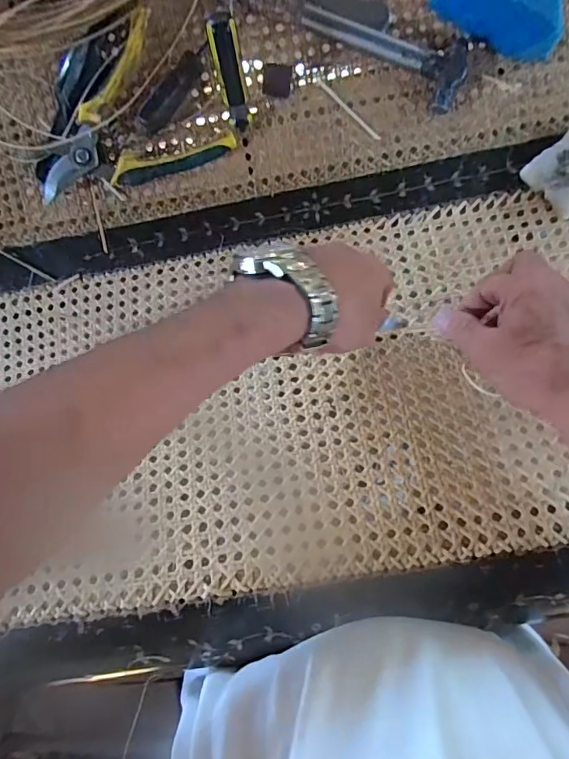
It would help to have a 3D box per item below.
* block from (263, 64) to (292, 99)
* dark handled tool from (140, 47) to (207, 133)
[{"bbox_3d":[-0.007,-0.277,0.444,0.026,0.004,0.028,4,93,4],"label":"block"},{"bbox_3d":[-0.101,-0.263,0.434,0.020,0.013,0.083,38,95,1],"label":"dark handled tool"}]

